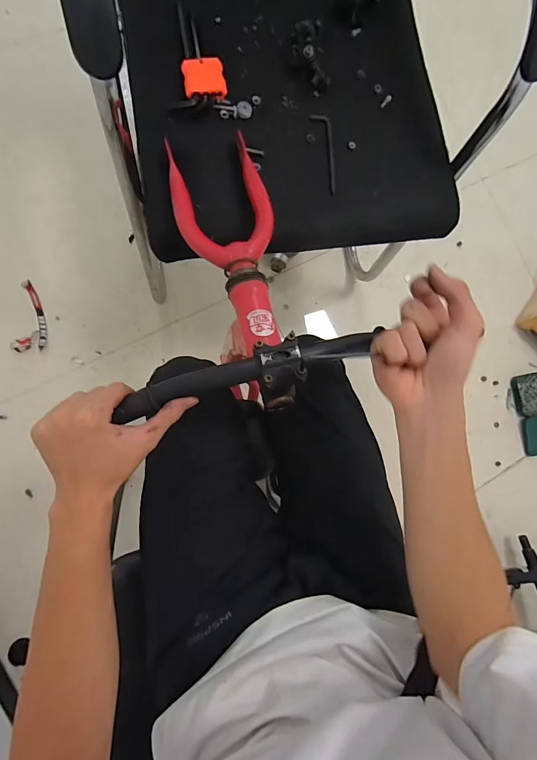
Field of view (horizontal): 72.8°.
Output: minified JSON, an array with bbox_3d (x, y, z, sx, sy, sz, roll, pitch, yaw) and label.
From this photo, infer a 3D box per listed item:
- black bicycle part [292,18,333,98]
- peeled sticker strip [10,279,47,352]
[{"bbox_3d":[0.063,-0.479,0.530,0.049,0.031,0.109,-10,88,-11],"label":"black bicycle part"},{"bbox_3d":[-0.560,-0.149,0.865,0.067,0.018,0.170,5,87,-9],"label":"peeled sticker strip"}]

